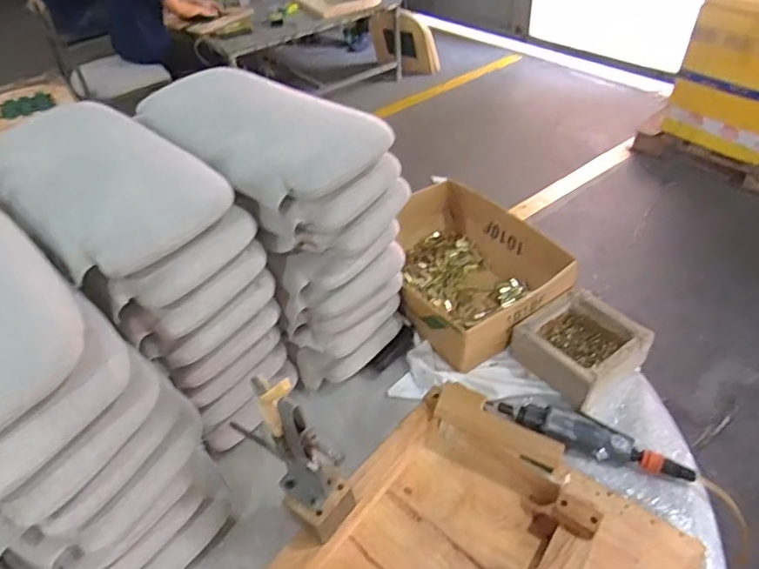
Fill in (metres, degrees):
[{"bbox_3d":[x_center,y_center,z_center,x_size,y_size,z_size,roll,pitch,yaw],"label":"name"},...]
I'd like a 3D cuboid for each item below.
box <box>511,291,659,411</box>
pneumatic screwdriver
[{"bbox_3d":[0.341,0.105,0.948,0.171,0.070,0.166,-27,46,-23],"label":"box"},{"bbox_3d":[0.311,0.227,0.848,0.304,0.044,0.060,14,46,20],"label":"pneumatic screwdriver"}]

